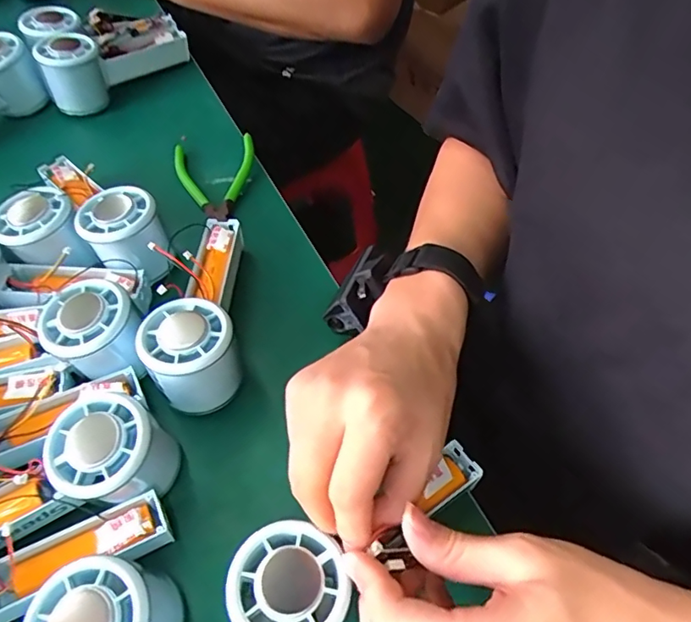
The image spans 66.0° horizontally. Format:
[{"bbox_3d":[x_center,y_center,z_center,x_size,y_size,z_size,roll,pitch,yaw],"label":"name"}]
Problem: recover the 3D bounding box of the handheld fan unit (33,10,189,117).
[{"bbox_3d":[-0.253,-0.286,0.568,0.161,0.072,0.081,-38,63,-21],"label":"handheld fan unit"}]

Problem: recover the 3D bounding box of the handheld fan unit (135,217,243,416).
[{"bbox_3d":[-0.103,-0.010,0.369,0.056,0.048,0.151,-7,57,-3],"label":"handheld fan unit"}]

